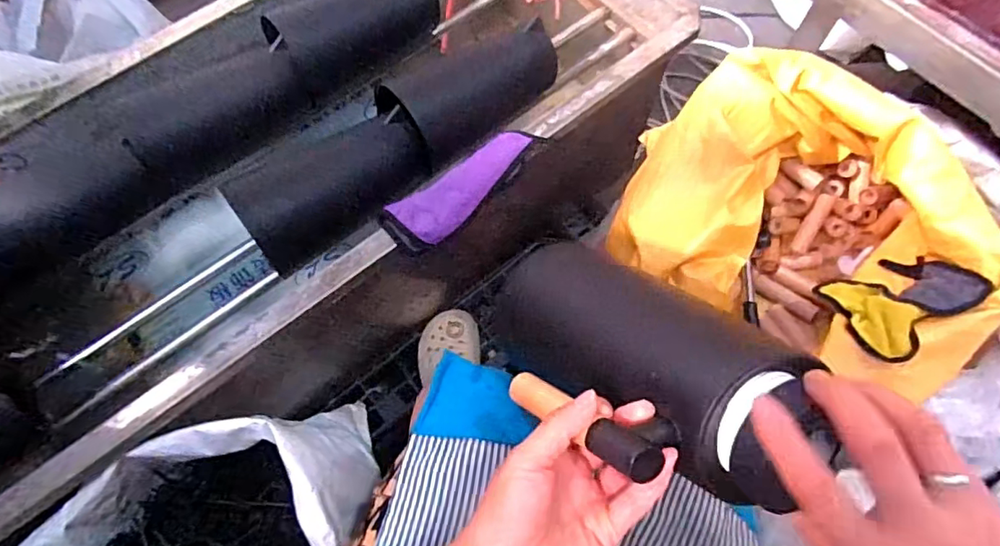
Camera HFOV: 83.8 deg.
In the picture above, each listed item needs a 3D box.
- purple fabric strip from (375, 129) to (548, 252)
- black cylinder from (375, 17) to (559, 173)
[{"bbox_3d":[-0.040,-0.105,0.692,0.216,0.025,0.072,-38,72,-13],"label":"purple fabric strip"},{"bbox_3d":[-0.040,-0.261,0.759,0.247,0.106,0.113,-34,71,-12],"label":"black cylinder"}]

